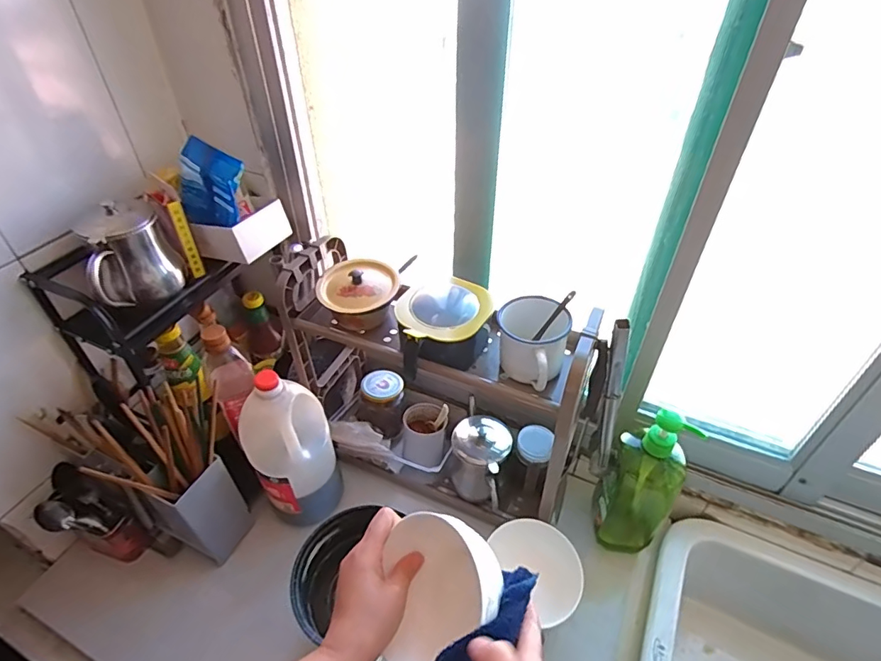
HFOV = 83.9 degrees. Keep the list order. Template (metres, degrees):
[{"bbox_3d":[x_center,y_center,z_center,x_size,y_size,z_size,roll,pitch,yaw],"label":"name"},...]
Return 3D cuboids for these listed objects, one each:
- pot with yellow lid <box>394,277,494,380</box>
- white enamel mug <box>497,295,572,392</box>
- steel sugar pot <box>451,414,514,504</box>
[{"bbox_3d":[0.005,-0.008,0.635,0.121,0.069,0.112,0,42,0],"label":"pot with yellow lid"},{"bbox_3d":[0.108,0.023,0.591,0.080,0.087,0.093,9,43,10],"label":"white enamel mug"},{"bbox_3d":[0.064,0.205,0.796,0.089,0.112,0.111,13,44,13],"label":"steel sugar pot"}]

